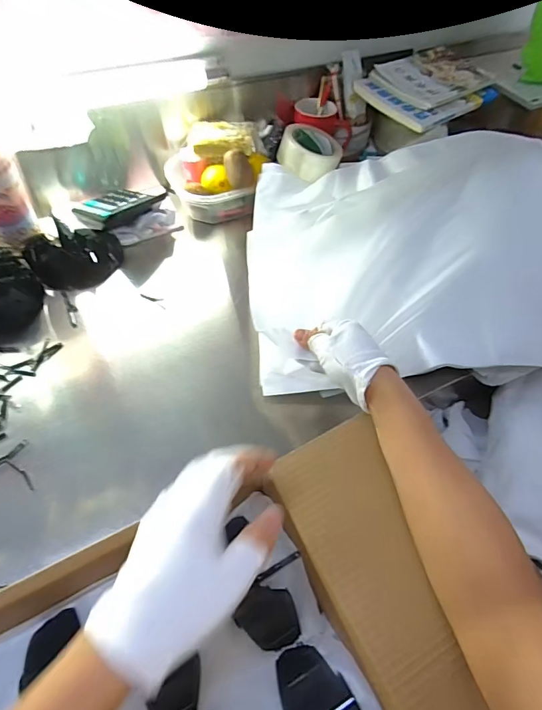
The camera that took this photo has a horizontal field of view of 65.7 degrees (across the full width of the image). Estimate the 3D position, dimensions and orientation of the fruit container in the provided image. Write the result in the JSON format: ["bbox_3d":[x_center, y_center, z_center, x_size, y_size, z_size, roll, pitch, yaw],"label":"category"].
[{"bbox_3d":[-0.100,-0.325,0.759,0.155,0.123,0.128,-13,56,-12],"label":"fruit container"}]

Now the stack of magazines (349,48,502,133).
[{"bbox_3d":[0.315,-0.527,0.821,0.266,0.033,0.176,-33,69,-21],"label":"stack of magazines"}]

